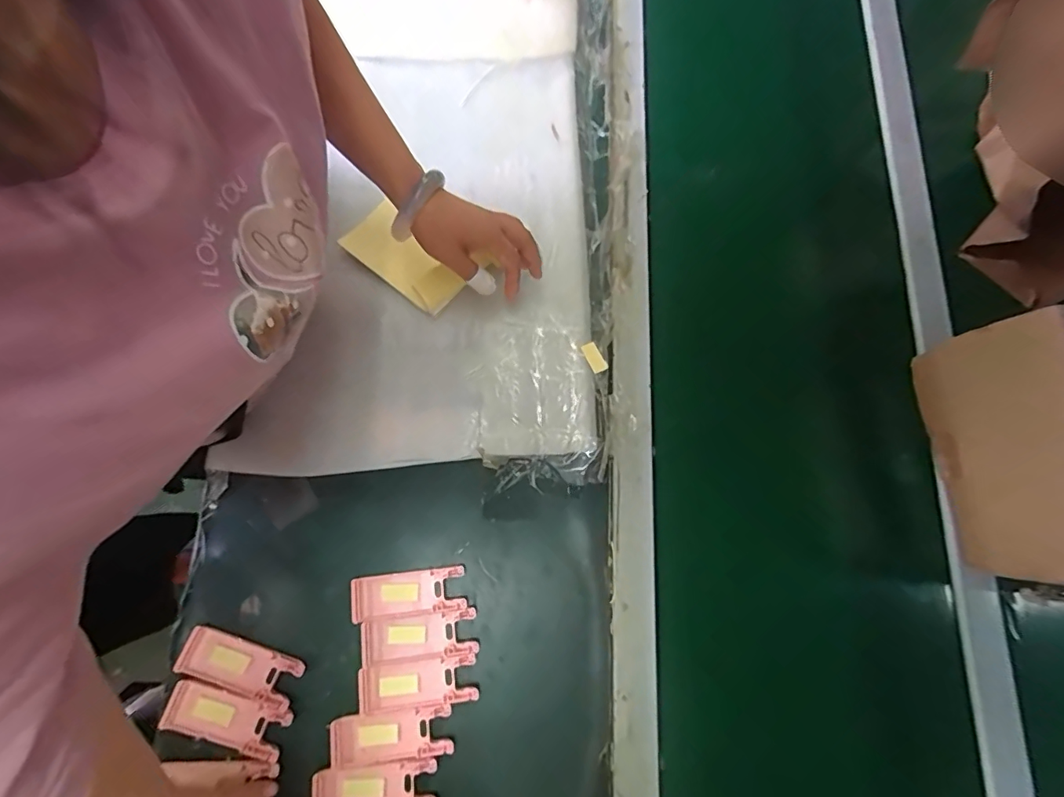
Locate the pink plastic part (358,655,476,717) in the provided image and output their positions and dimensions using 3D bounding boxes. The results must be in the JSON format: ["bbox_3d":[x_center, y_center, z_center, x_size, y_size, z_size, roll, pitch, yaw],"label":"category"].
[{"bbox_3d":[-0.105,0.264,0.447,0.105,0.009,0.039,-5,76,-2],"label":"pink plastic part"}]

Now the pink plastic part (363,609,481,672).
[{"bbox_3d":[-0.106,0.225,0.455,0.105,0.005,0.042,-6,76,-2],"label":"pink plastic part"}]

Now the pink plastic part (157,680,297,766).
[{"bbox_3d":[-0.270,0.285,0.428,0.104,0.011,0.041,18,76,4],"label":"pink plastic part"}]

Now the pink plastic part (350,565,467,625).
[{"bbox_3d":[-0.118,0.187,0.466,0.105,0.007,0.041,-6,76,-2],"label":"pink plastic part"}]

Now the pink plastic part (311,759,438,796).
[{"bbox_3d":[-0.137,0.342,0.421,0.105,0.008,0.040,-3,76,-1],"label":"pink plastic part"}]

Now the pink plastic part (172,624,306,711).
[{"bbox_3d":[-0.265,0.244,0.440,0.105,0.011,0.039,20,76,4],"label":"pink plastic part"}]

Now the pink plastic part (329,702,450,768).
[{"bbox_3d":[-0.126,0.303,0.434,0.106,0.005,0.040,-4,76,-2],"label":"pink plastic part"}]

